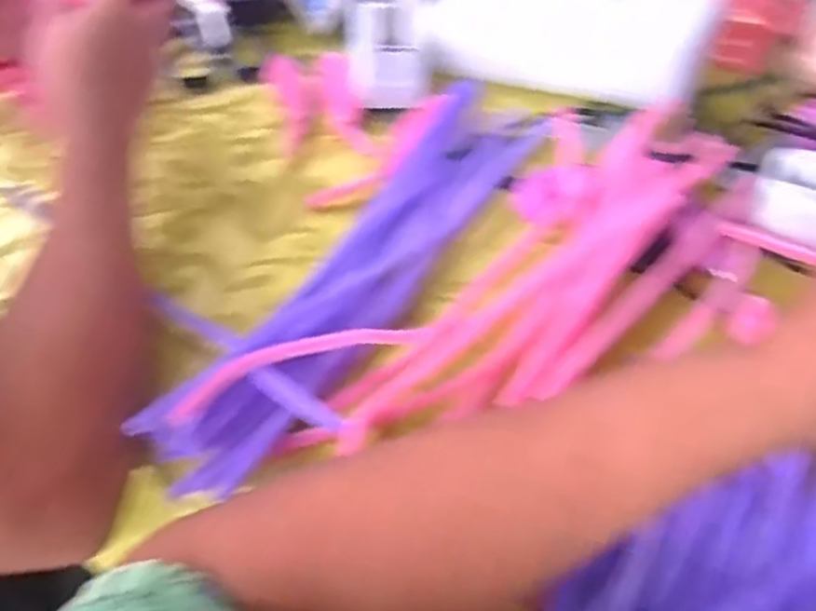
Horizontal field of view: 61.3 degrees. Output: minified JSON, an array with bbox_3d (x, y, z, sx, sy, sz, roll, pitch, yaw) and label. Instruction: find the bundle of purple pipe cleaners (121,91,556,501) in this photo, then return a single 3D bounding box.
[{"bbox_3d":[-0.023,-0.028,0.366,0.089,0.019,0.281,35,60,20],"label":"bundle of purple pipe cleaners"}]

